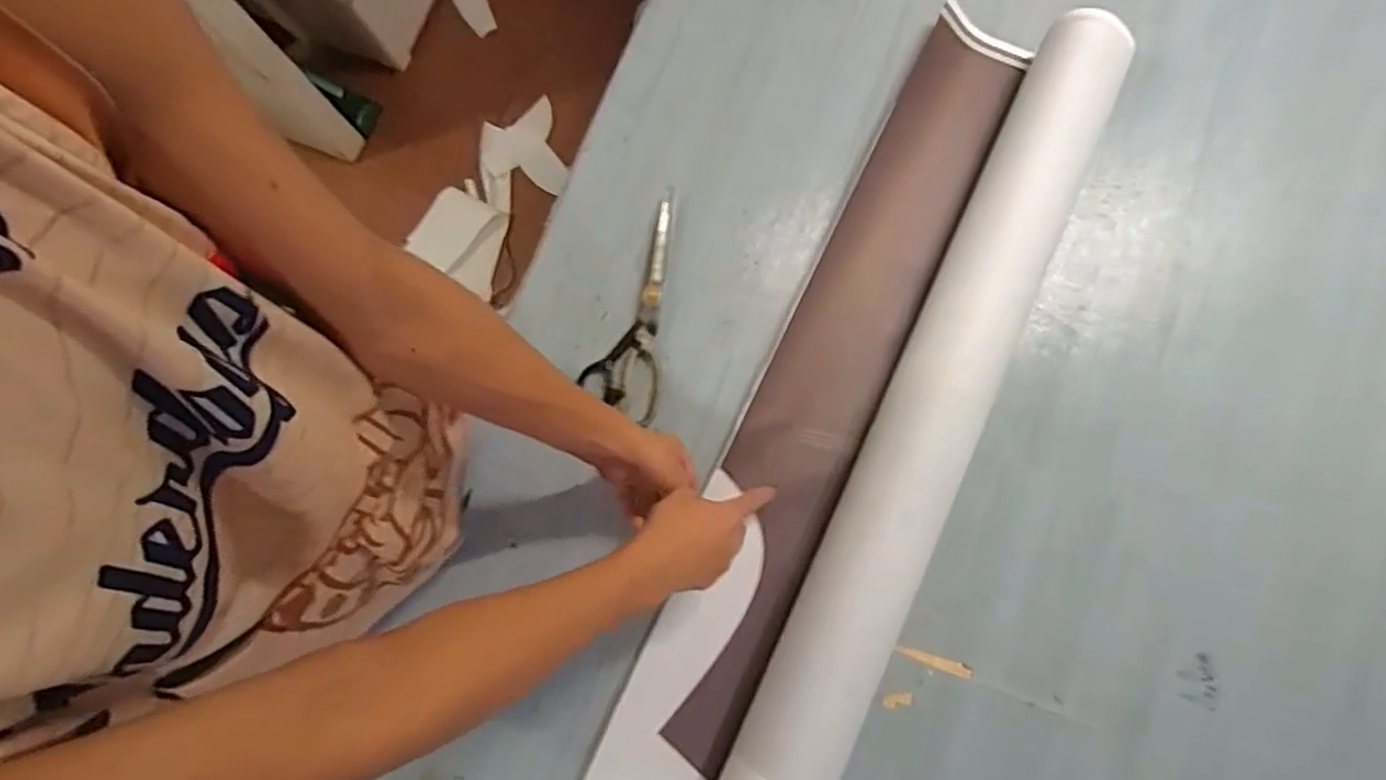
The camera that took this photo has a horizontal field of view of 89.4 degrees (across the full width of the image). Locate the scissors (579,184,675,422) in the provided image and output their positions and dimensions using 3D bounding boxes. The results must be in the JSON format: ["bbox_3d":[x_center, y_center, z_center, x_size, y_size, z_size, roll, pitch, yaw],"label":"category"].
[{"bbox_3d":[-0.052,-0.093,0.711,0.074,0.010,0.237,11,78,4],"label":"scissors"}]

